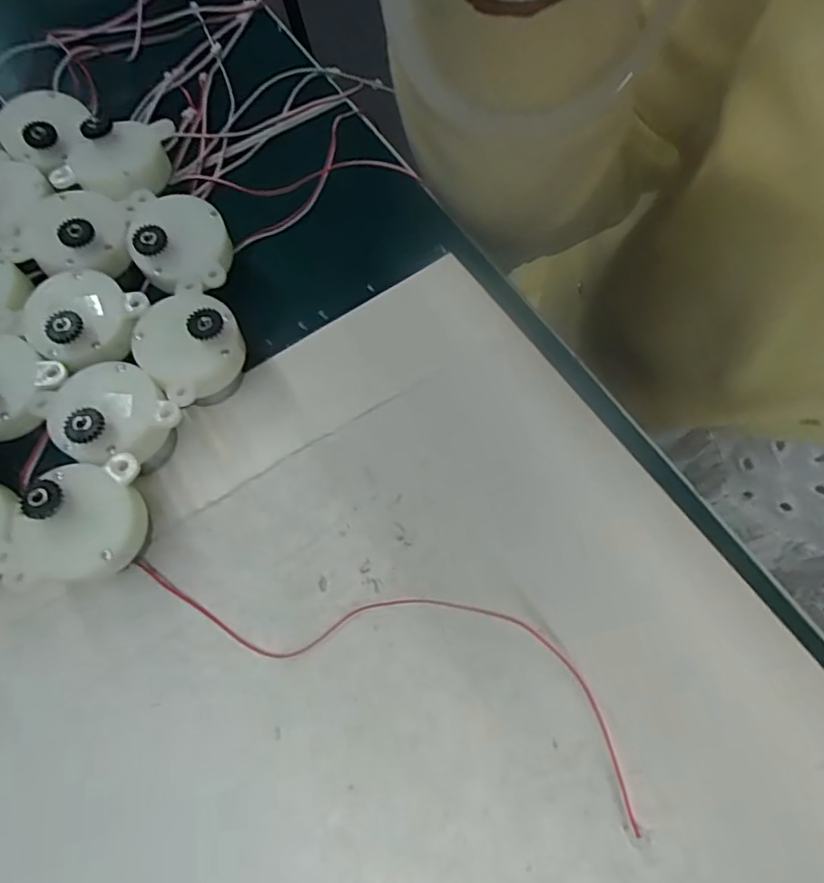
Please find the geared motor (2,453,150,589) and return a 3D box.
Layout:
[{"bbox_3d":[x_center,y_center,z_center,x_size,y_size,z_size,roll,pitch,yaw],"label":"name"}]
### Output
[{"bbox_3d":[-0.094,0.026,0.173,0.036,0.032,0.033,-14,68,-5],"label":"geared motor"}]

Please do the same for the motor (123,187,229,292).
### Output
[{"bbox_3d":[-0.079,-0.066,0.209,0.031,0.031,0.041,-24,69,-9],"label":"motor"}]

